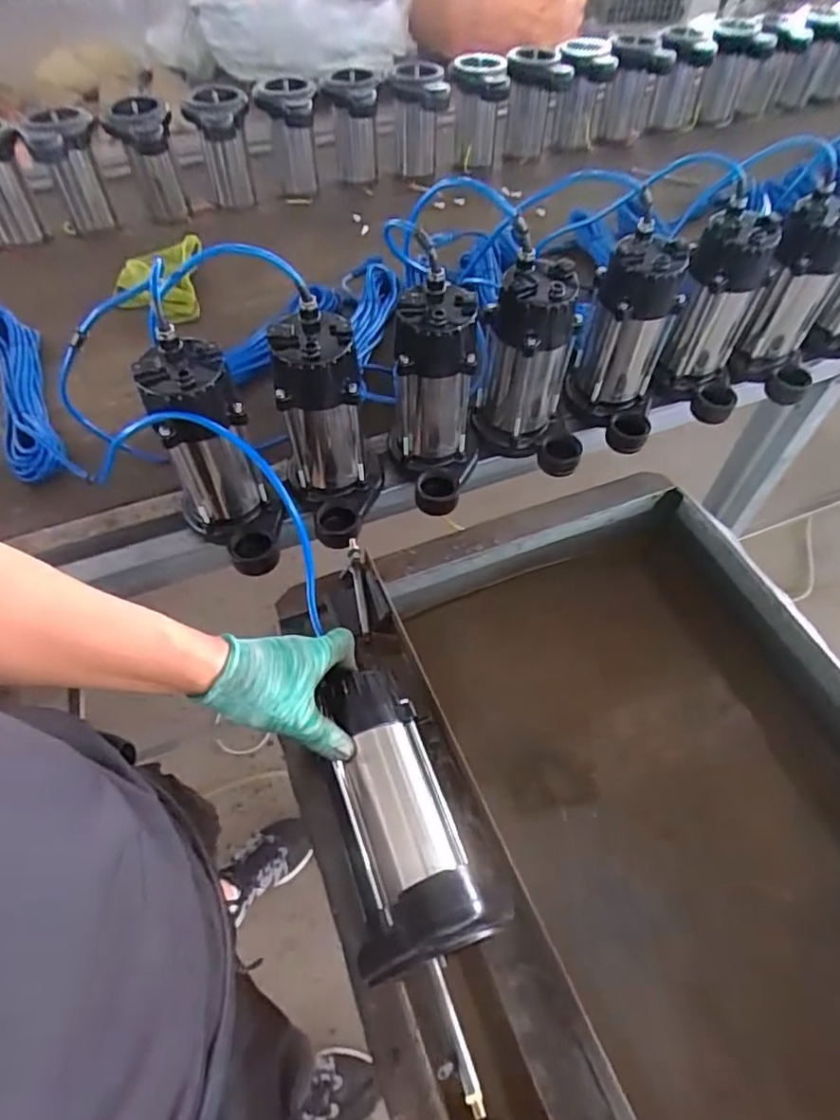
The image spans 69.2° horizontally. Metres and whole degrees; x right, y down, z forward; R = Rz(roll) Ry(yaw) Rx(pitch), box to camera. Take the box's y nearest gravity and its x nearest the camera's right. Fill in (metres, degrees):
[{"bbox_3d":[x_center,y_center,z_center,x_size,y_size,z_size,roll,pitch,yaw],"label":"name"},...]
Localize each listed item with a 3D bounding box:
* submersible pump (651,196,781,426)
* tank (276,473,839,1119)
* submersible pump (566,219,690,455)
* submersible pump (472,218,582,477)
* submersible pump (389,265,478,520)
[{"bbox_3d":[0.408,-0.324,0.832,0.126,0.237,0.119,26,58,17],"label":"submersible pump"},{"bbox_3d":[0.218,0.309,0.657,0.597,0.261,0.760,-19,57,-13],"label":"tank"},{"bbox_3d":[0.277,-0.274,0.789,0.109,0.230,0.134,-7,55,-5],"label":"submersible pump"},{"bbox_3d":[0.145,-0.231,0.756,0.131,0.230,0.118,-2,54,-2],"label":"submersible pump"},{"bbox_3d":[0.016,-0.188,0.725,0.108,0.220,0.146,1,54,1],"label":"submersible pump"}]

